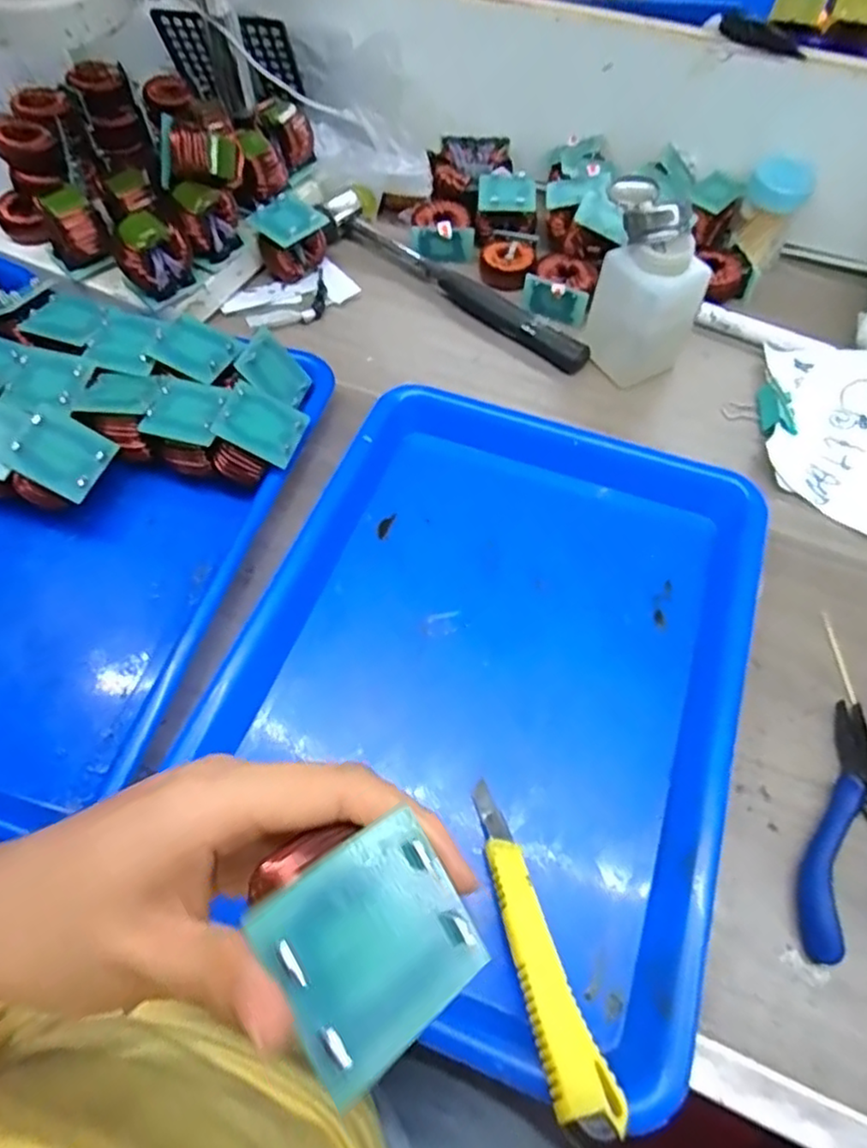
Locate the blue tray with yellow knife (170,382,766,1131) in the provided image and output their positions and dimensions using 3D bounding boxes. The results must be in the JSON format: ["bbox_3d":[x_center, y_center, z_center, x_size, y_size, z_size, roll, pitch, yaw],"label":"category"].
[{"bbox_3d":[0.031,0.044,0.352,0.253,0.034,0.329,19,62,11],"label":"blue tray with yellow knife"}]

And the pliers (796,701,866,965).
[{"bbox_3d":[0.211,0.125,0.311,0.061,0.021,0.123,18,61,10],"label":"pliers"}]

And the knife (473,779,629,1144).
[{"bbox_3d":[0.041,0.153,0.277,0.023,0.007,0.136,-14,45,-7],"label":"knife"}]

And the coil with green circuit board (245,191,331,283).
[{"bbox_3d":[-0.112,-0.267,0.518,0.051,0.047,0.055,-37,66,-19],"label":"coil with green circuit board"}]

